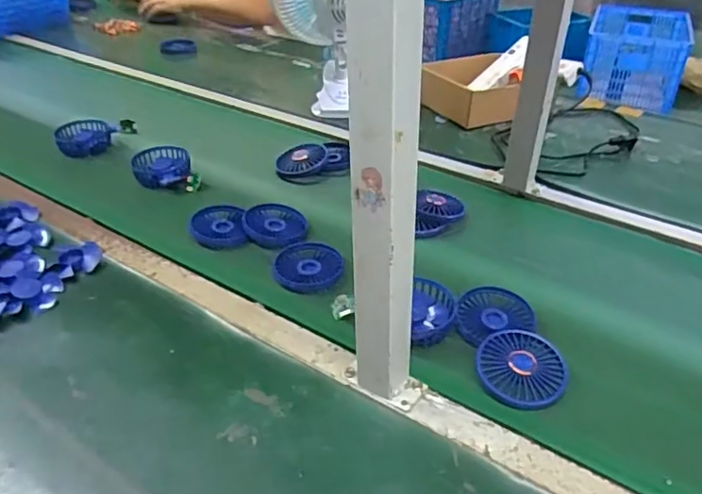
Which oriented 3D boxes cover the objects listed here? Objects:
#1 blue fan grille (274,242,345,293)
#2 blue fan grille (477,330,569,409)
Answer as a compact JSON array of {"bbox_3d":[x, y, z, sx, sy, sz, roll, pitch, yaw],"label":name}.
[{"bbox_3d":[-0.051,0.024,0.733,0.082,0.014,0.089,-2,37,0],"label":"blue fan grille"},{"bbox_3d":[0.170,0.120,0.589,0.085,0.008,0.082,4,51,4],"label":"blue fan grille"}]

